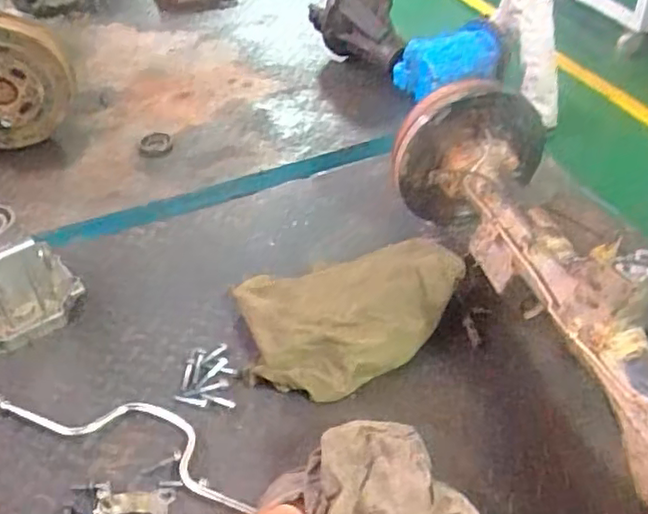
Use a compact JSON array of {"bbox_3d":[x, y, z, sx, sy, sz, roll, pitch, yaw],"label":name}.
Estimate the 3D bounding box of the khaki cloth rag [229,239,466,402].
[{"bbox_3d":[0.033,0.058,0.878,0.290,0.055,0.221,-25,57,0],"label":"khaki cloth rag"}]

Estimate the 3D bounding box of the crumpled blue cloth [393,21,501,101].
[{"bbox_3d":[0.238,-0.369,1.236,0.187,0.099,0.083,-14,44,-9],"label":"crumpled blue cloth"}]

